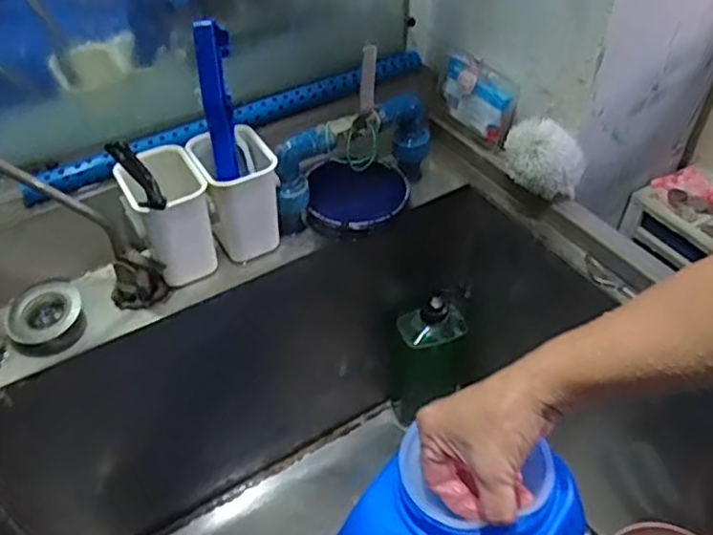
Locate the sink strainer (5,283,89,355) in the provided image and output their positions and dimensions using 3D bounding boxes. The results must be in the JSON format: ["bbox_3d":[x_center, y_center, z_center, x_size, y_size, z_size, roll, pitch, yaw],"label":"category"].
[{"bbox_3d":[-0.301,0.045,0.629,0.065,0.021,0.074,22,50,21],"label":"sink strainer"}]

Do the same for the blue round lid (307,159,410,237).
[{"bbox_3d":[0.002,-0.082,0.743,0.110,0.025,0.108,0,49,1],"label":"blue round lid"}]

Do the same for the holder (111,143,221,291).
[{"bbox_3d":[-0.186,-0.048,0.653,0.072,0.116,0.082,-22,49,-20],"label":"holder"}]

